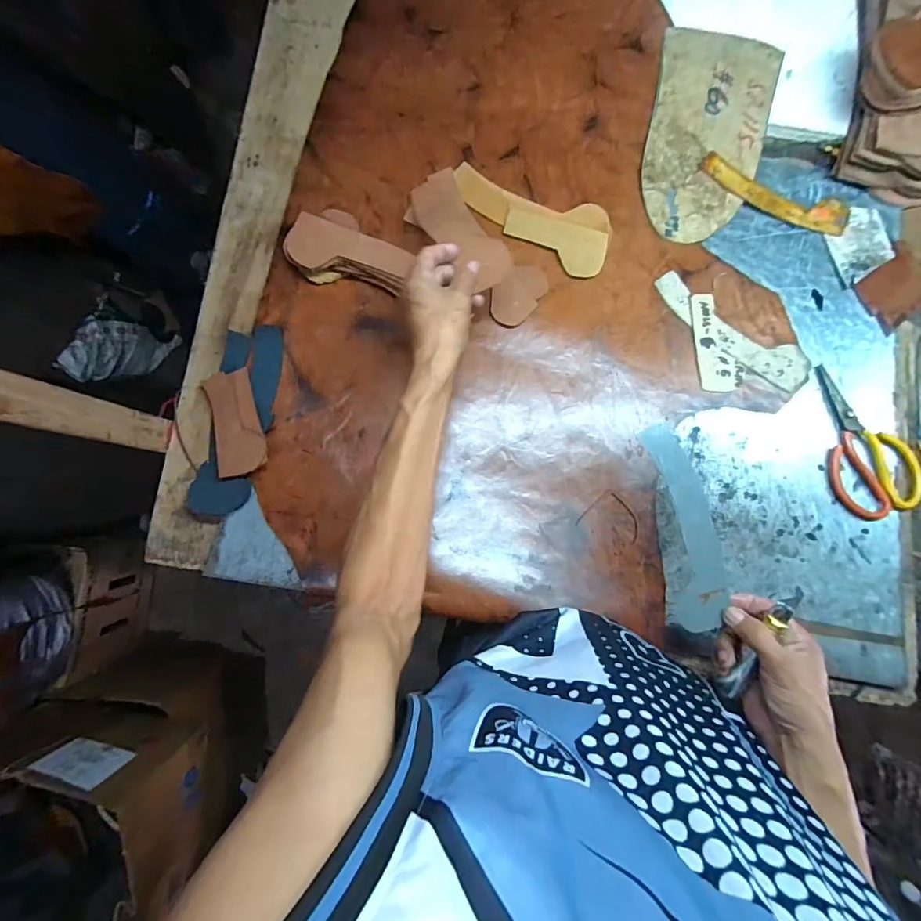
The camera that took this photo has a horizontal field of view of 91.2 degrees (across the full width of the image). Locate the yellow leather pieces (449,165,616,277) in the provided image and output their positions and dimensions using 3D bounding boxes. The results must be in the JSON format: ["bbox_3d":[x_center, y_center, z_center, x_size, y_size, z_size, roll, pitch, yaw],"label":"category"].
[{"bbox_3d":[0.085,-0.296,0.558,0.203,0.008,0.089,19,87,4],"label":"yellow leather pieces"}]

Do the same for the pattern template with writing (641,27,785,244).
[{"bbox_3d":[0.315,-0.411,0.574,0.150,0.009,0.268,11,87,0],"label":"pattern template with writing"}]

